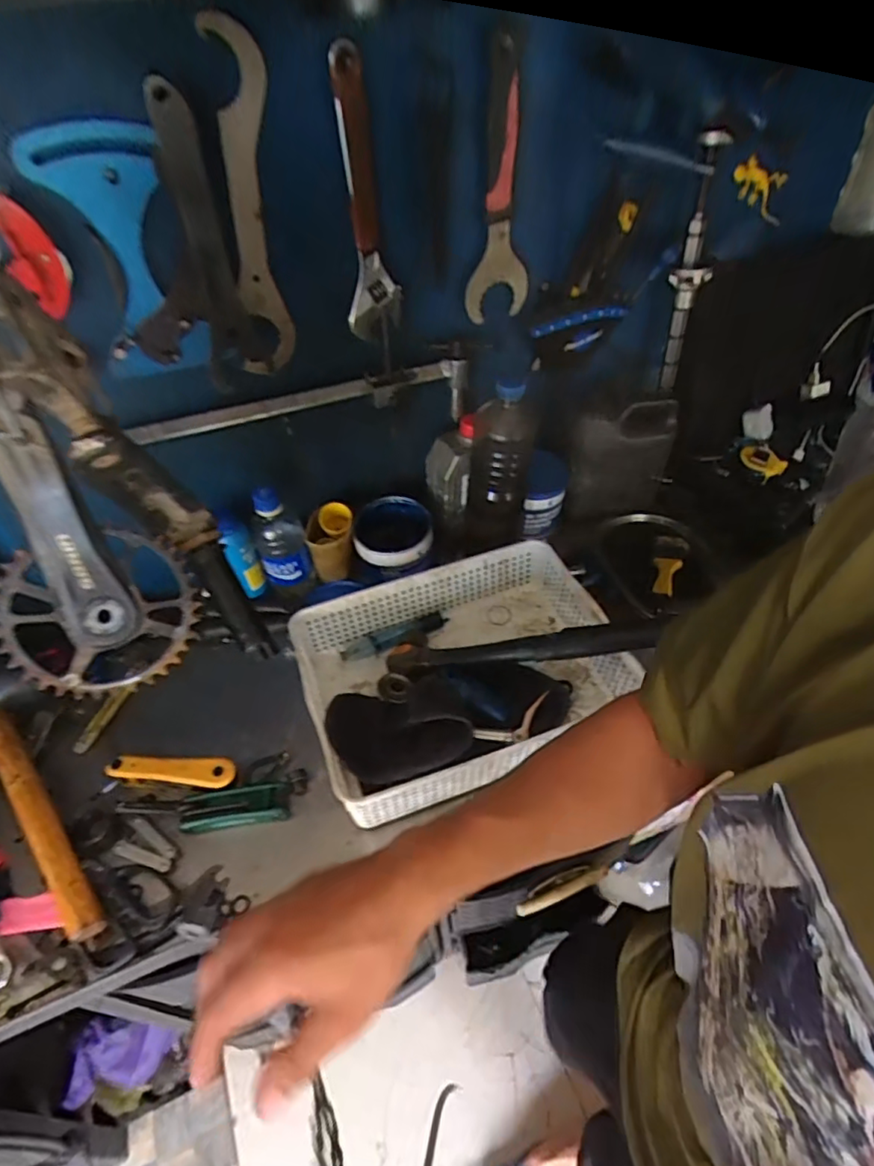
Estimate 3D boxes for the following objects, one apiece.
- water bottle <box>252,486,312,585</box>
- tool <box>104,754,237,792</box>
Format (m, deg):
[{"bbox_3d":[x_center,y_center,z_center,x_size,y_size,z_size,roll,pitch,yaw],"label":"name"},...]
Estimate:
[{"bbox_3d":[-0.197,-0.059,0.728,0.063,0.135,0.051,-17,50,-11],"label":"water bottle"},{"bbox_3d":[-0.275,0.199,0.612,0.127,0.031,0.028,2,49,5],"label":"tool"}]

